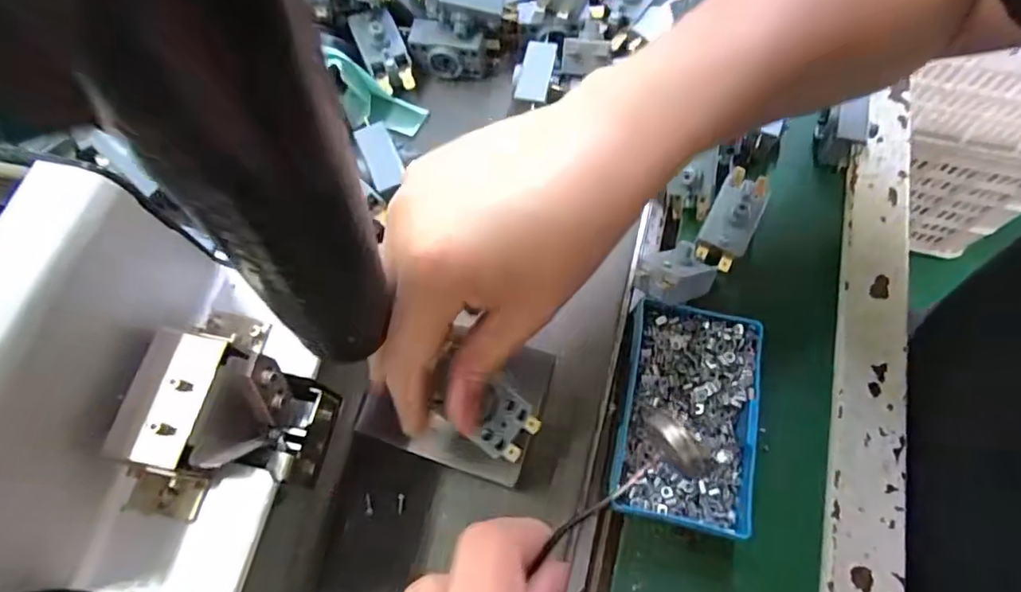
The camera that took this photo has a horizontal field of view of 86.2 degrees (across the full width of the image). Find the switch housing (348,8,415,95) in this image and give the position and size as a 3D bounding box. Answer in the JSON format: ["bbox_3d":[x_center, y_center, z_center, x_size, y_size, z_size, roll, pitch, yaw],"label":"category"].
[{"bbox_3d":[-0.082,-0.159,0.350,0.027,0.027,0.049,-22,69,-9],"label":"switch housing"}]

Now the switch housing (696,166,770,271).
[{"bbox_3d":[0.136,-0.048,0.330,0.027,0.019,0.063,28,87,11],"label":"switch housing"}]

